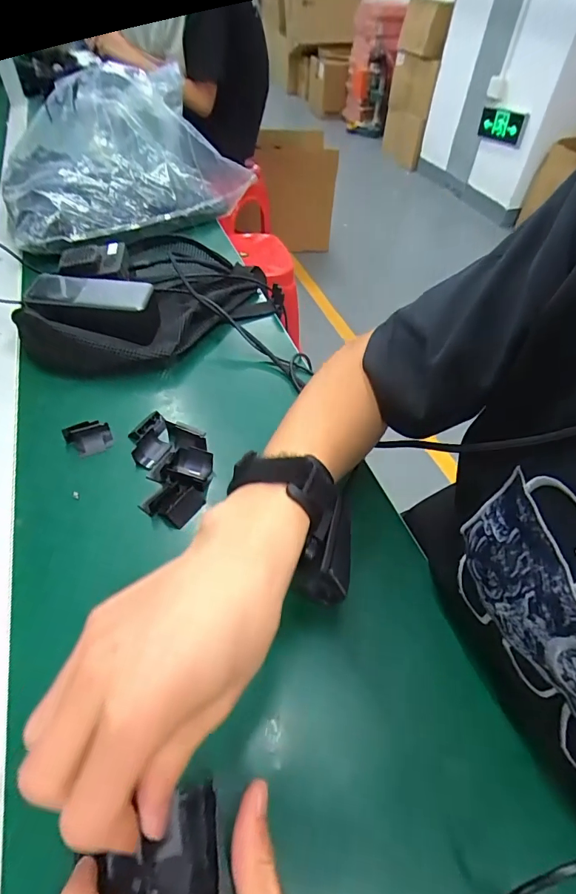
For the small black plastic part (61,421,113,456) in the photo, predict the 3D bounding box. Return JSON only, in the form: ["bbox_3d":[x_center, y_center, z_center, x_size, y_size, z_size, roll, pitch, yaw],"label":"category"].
[{"bbox_3d":[-0.181,-0.009,0.406,0.038,0.021,0.025,-23,54,-21],"label":"small black plastic part"}]

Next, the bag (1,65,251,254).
[{"bbox_3d":[-0.281,-0.455,0.687,0.355,0.149,0.259,-29,56,-25],"label":"bag"}]

